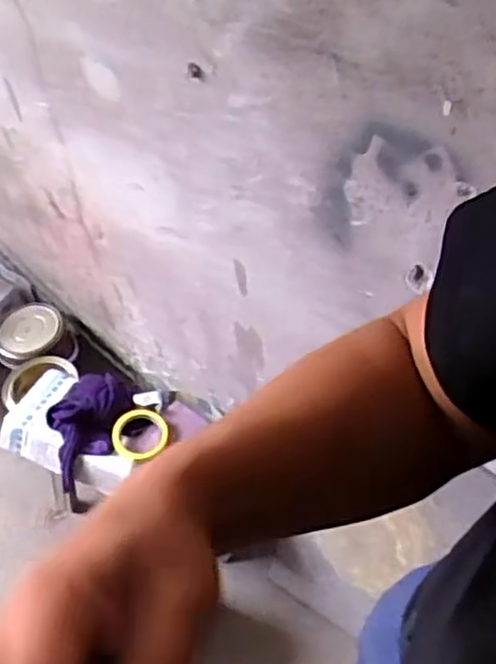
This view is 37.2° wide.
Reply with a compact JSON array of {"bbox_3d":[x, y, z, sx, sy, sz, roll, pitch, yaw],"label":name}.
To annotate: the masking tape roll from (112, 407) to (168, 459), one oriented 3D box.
[{"bbox_3d":[-0.193,0.185,1.335,0.099,0.031,0.105,-3,49,3],"label":"masking tape roll"}]

